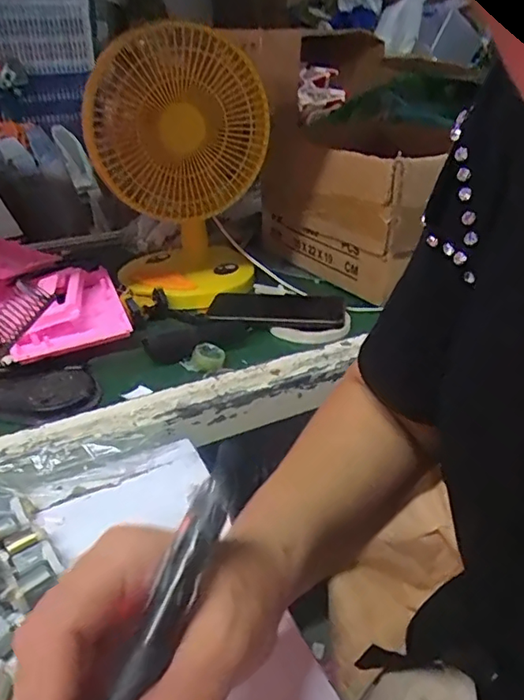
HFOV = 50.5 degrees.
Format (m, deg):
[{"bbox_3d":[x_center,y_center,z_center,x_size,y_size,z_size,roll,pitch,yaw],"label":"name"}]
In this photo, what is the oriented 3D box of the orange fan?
[{"bbox_3d":[-0.097,-0.225,0.705,0.206,0.301,0.146,-4,30,-6],"label":"orange fan"}]

